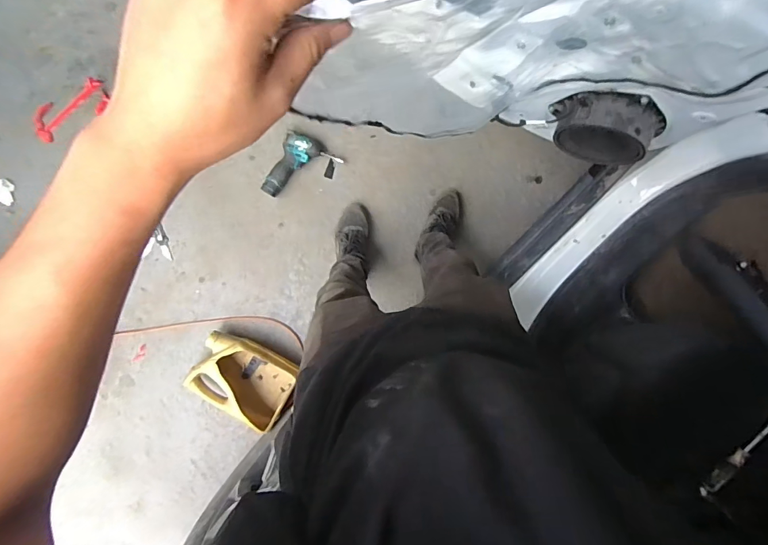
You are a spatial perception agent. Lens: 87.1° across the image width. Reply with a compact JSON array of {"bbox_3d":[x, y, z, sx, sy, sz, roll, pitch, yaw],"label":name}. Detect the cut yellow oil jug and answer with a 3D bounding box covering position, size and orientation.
[{"bbox_3d":[-0.417,0.319,1.219,0.285,0.098,0.225,31,88,-5],"label":"cut yellow oil jug"}]

